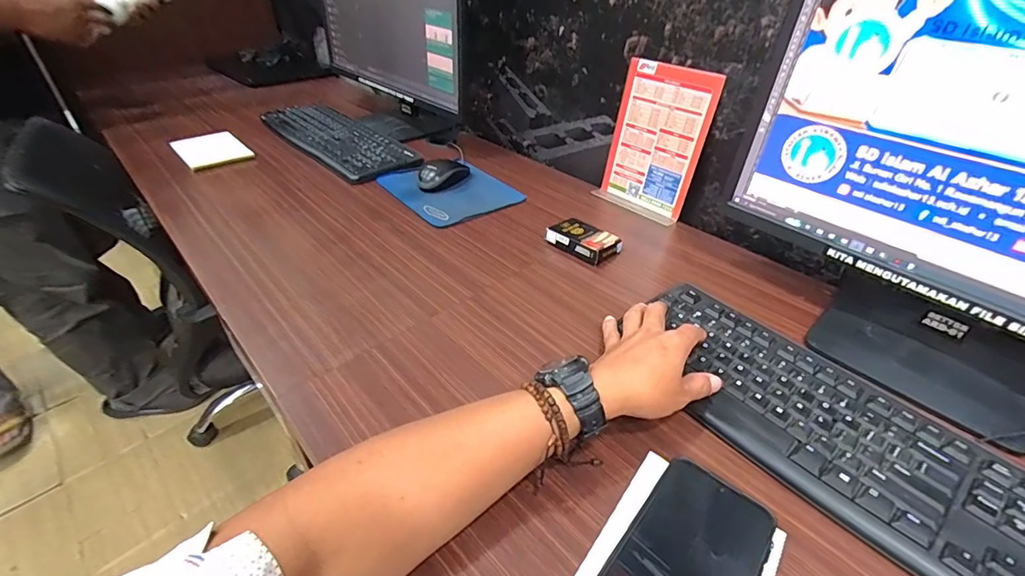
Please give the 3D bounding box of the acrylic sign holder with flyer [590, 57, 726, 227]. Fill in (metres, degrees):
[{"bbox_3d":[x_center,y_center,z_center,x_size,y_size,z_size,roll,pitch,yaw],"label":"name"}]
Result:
[{"bbox_3d":[0.215,-0.222,0.696,0.048,0.207,0.151,-30,48,-34],"label":"acrylic sign holder with flyer"}]

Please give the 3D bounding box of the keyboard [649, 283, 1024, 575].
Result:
[{"bbox_3d":[0.294,0.130,0.379,0.162,0.034,0.418,-22,44,-28],"label":"keyboard"}]

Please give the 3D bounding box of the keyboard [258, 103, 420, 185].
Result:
[{"bbox_3d":[-0.362,-0.309,0.910,0.431,0.019,0.148,32,47,33],"label":"keyboard"}]

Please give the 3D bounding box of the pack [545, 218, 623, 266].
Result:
[{"bbox_3d":[0.101,-0.068,0.632,0.091,0.022,0.067,29,46,31],"label":"pack"}]

